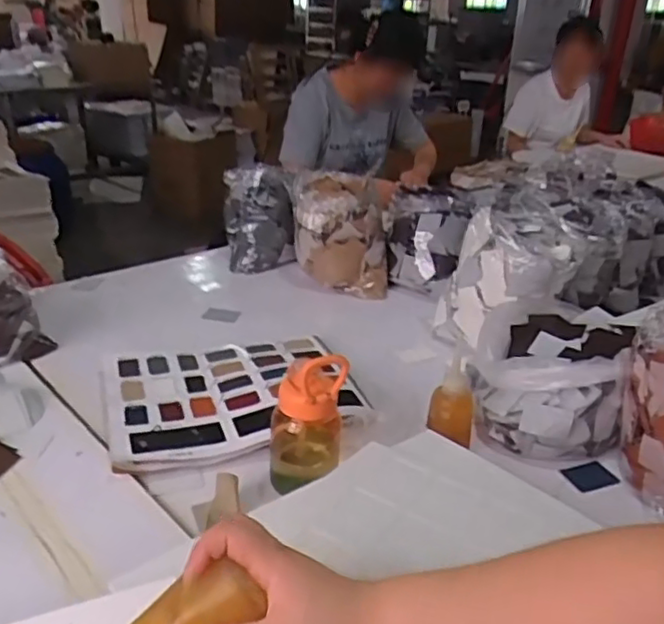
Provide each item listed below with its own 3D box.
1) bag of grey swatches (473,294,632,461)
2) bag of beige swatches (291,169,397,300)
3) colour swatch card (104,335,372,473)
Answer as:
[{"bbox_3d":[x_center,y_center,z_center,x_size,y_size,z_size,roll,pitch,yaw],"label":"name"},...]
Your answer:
[{"bbox_3d":[0.330,0.090,0.979,0.207,0.136,0.276,10,26,17],"label":"bag of grey swatches"},{"bbox_3d":[0.023,-0.173,1.430,0.217,0.224,0.209,2,25,1],"label":"bag of beige swatches"},{"bbox_3d":[-0.153,0.117,0.987,0.365,0.022,0.307,-7,25,-17],"label":"colour swatch card"}]

